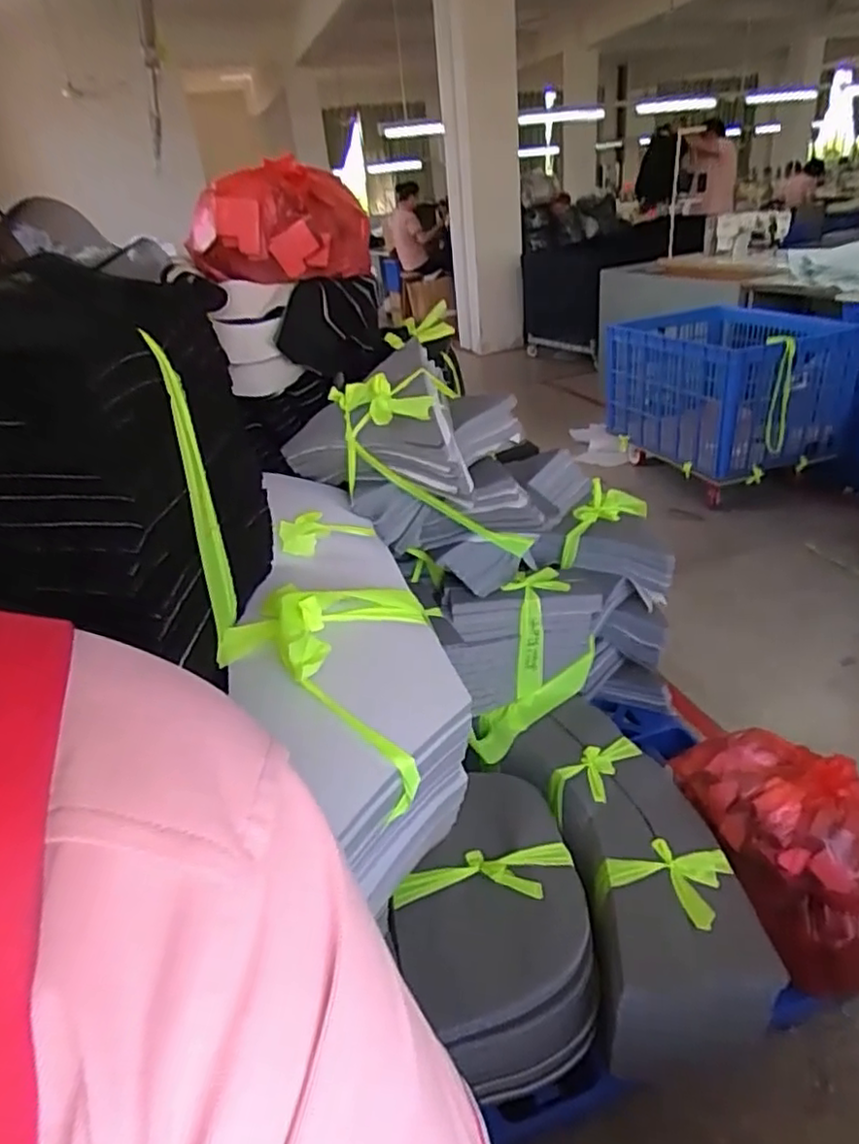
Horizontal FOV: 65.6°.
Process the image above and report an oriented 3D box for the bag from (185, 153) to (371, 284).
[{"bbox_3d":[-0.309,-0.700,1.350,0.362,0.196,0.186,-8,29,-4],"label":"bag"}]

